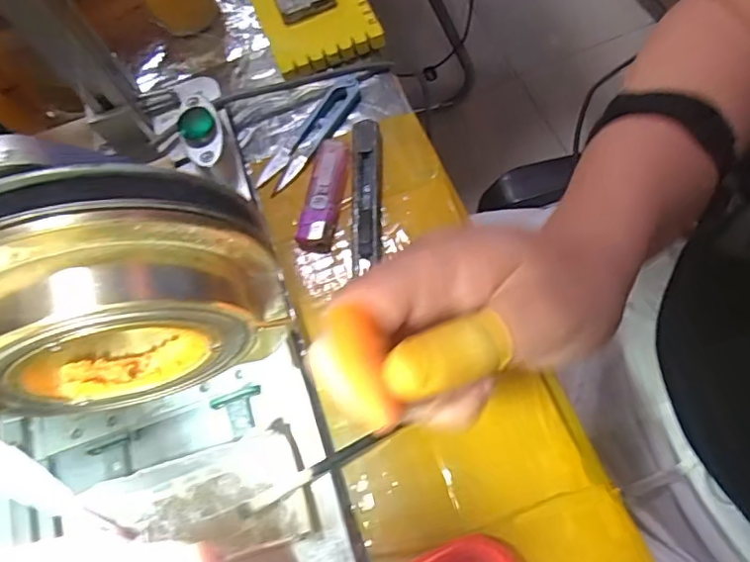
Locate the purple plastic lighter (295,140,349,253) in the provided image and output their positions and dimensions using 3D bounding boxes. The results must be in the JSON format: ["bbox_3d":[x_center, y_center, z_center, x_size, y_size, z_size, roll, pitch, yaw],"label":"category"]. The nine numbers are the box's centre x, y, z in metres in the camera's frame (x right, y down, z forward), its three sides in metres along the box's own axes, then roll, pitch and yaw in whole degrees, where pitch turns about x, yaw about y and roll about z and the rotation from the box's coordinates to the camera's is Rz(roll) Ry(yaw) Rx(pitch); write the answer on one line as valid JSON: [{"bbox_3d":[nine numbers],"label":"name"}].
[{"bbox_3d":[-0.034,-0.057,0.376,0.024,0.014,0.083,7,69,8],"label":"purple plastic lighter"}]

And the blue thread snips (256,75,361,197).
[{"bbox_3d":[-0.045,-0.106,0.399,0.027,0.013,0.105,33,75,16],"label":"blue thread snips"}]

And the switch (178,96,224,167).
[{"bbox_3d":[-0.112,-0.099,0.357,0.026,0.012,0.055,-18,68,-2],"label":"switch"}]

